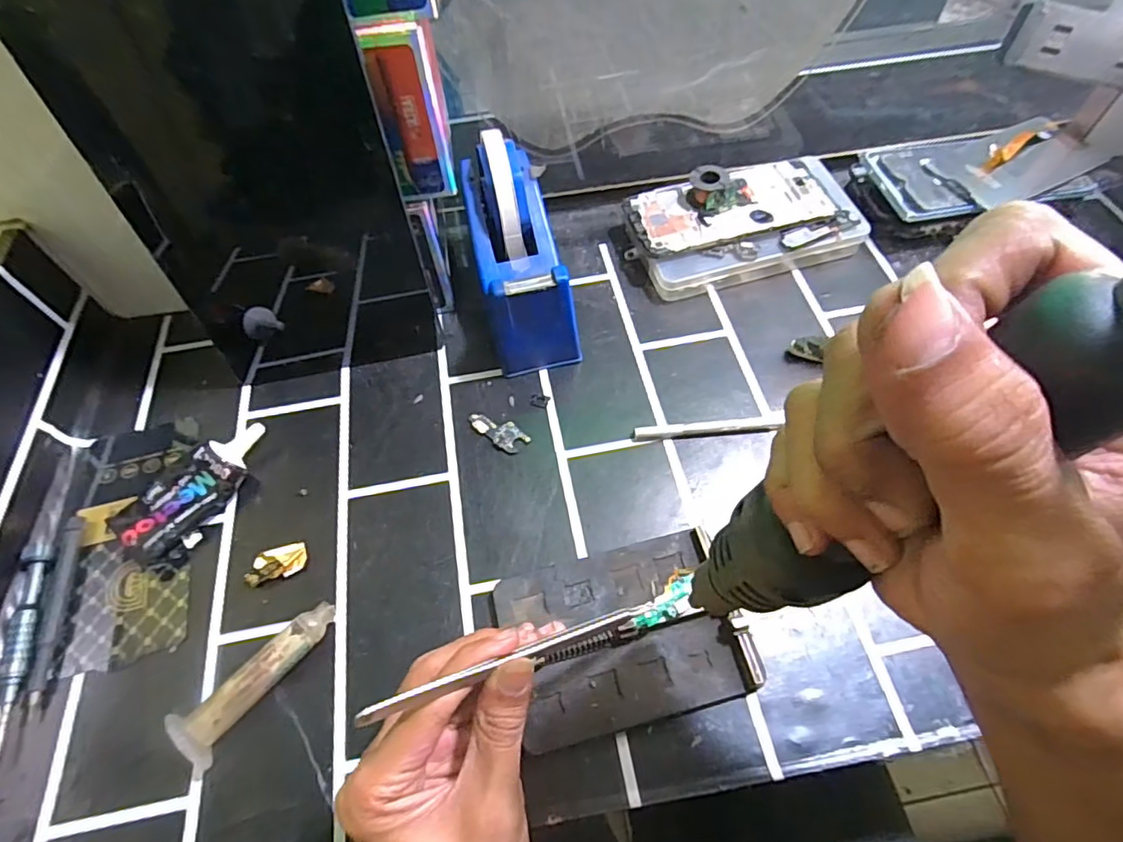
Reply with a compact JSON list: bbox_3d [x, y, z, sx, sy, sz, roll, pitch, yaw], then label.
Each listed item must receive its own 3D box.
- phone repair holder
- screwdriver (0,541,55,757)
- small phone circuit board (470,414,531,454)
[{"bbox_3d":[0.034,0.112,0.304,0.122,0.014,0.088,-14,59,-6],"label":"phone repair holder"},{"bbox_3d":[-0.295,0.119,0.310,0.014,0.014,0.115,-13,59,-5],"label":"screwdriver"},{"bbox_3d":[-0.043,0.006,0.381,0.043,0.004,0.020,35,66,21],"label":"small phone circuit board"}]

